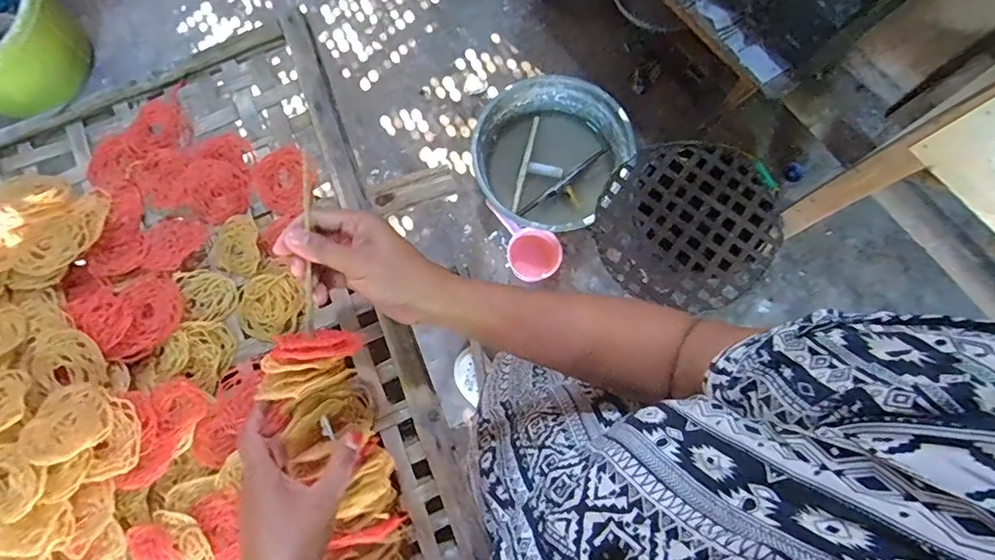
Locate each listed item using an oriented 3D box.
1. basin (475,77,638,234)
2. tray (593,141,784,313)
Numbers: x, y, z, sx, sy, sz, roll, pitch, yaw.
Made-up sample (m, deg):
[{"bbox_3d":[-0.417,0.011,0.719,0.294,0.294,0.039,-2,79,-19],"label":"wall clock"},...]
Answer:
[{"bbox_3d":[0.125,-0.321,1.373,0.376,0.185,0.388,0,80,1],"label":"basin"},{"bbox_3d":[0.426,-0.128,1.175,0.375,0.106,0.354,14,80,4],"label":"tray"}]

